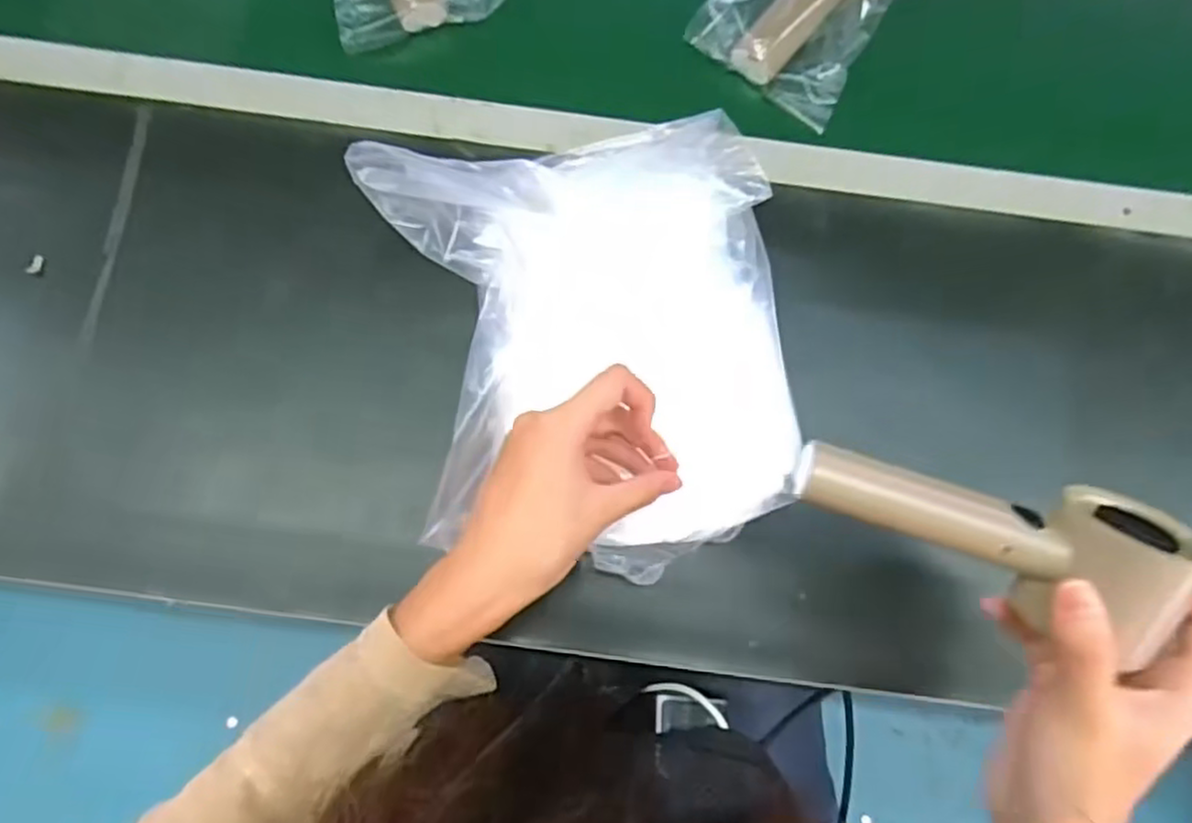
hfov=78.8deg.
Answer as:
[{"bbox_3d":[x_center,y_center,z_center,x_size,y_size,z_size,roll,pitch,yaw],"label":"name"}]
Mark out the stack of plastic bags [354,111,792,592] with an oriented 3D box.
[{"bbox_3d":[0.011,-0.050,0.404,0.228,0.105,0.263,-13,75,-6],"label":"stack of plastic bags"}]

